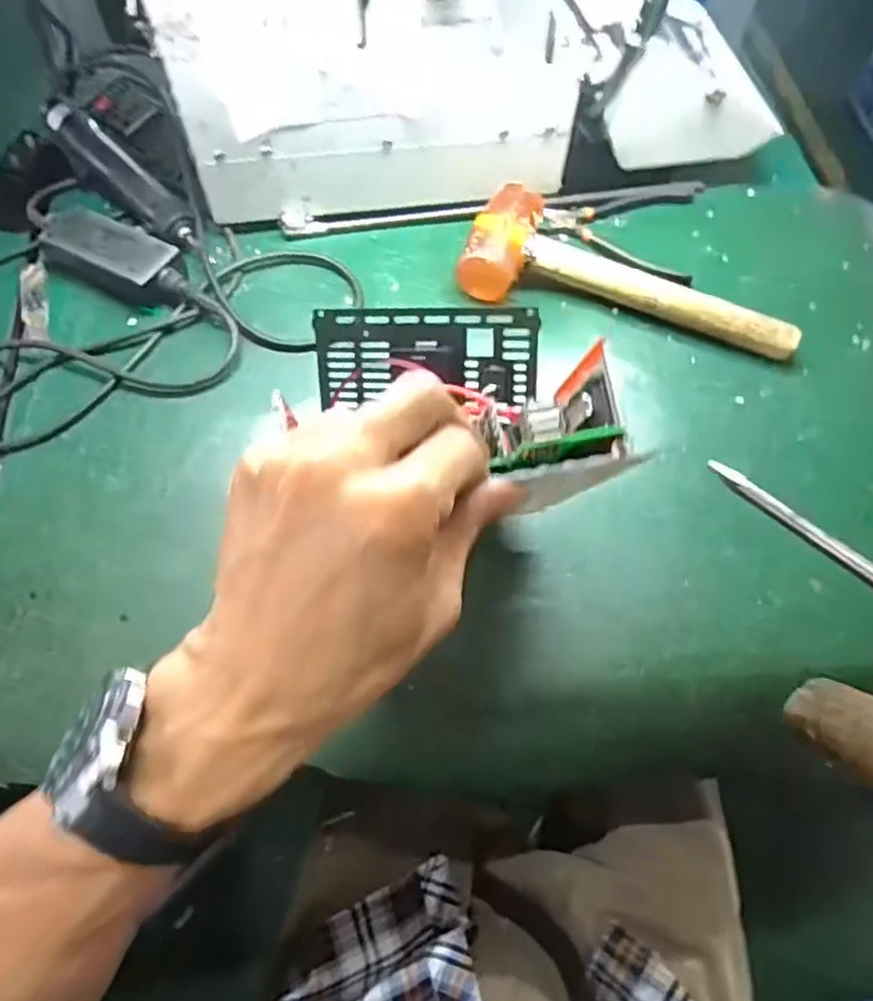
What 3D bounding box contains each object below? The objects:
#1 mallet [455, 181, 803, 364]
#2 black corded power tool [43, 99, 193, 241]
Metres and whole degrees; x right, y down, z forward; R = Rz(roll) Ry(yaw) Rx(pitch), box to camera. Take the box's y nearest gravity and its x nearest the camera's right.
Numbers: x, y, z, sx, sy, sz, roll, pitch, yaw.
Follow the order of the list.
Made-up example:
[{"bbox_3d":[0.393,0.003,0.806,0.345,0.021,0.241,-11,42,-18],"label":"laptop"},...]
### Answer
[{"bbox_3d":[0.165,-0.194,0.568,0.281,0.049,0.104,15,64,7],"label":"mallet"},{"bbox_3d":[-0.291,-0.295,0.608,0.043,0.039,0.202,-40,70,-18],"label":"black corded power tool"}]

